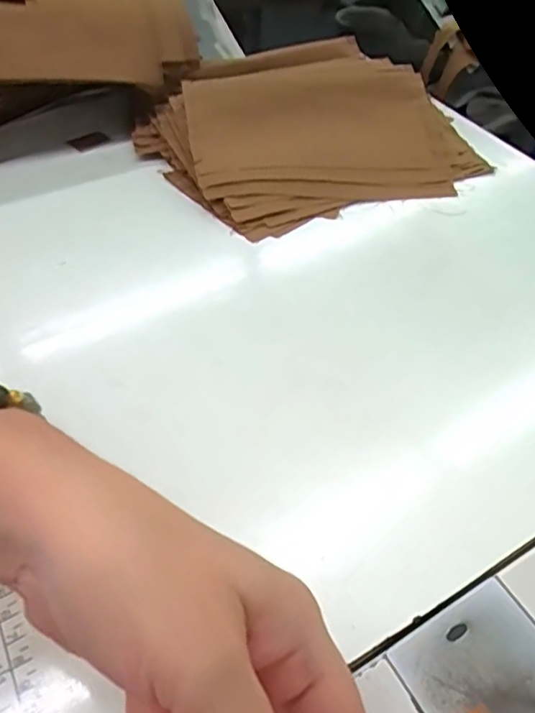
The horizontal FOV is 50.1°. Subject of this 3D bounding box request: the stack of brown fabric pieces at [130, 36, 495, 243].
[{"bbox_3d":[0.033,-0.194,0.481,0.246,0.053,0.209,-24,54,-22],"label":"stack of brown fabric pieces"}]

